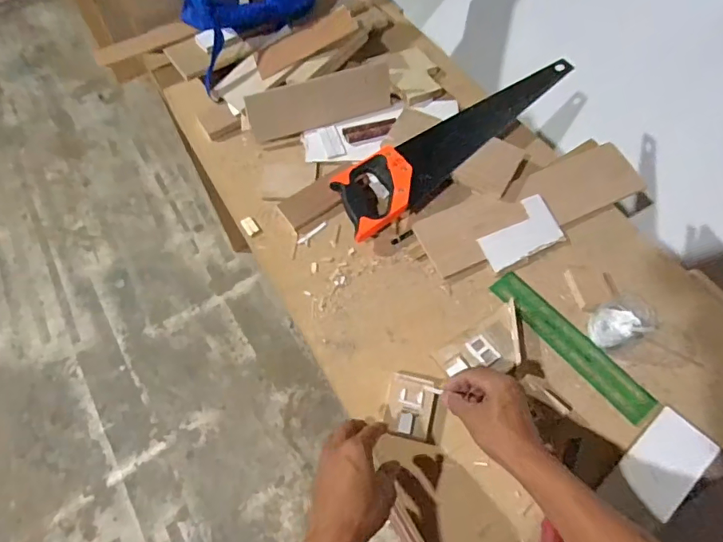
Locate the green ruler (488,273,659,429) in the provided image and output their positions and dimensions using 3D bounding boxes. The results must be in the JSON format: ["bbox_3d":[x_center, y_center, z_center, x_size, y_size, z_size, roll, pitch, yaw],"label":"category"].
[{"bbox_3d":[0.295,0.098,0.696,0.051,0.008,0.257,-34,64,-19],"label":"green ruler"}]

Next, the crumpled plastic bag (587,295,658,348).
[{"bbox_3d":[0.370,0.072,0.699,0.100,0.022,0.061,-27,61,-12],"label":"crumpled plastic bag"}]

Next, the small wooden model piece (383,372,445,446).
[{"bbox_3d":[0.067,0.177,0.643,0.065,0.026,0.080,10,61,5],"label":"small wooden model piece"}]

